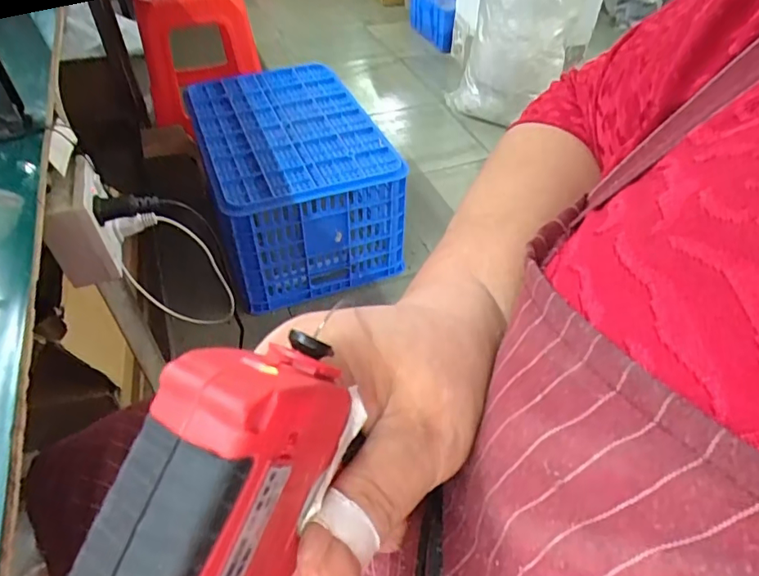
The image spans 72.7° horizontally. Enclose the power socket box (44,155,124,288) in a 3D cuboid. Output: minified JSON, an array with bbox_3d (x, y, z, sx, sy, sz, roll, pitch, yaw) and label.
[{"bbox_3d":[-0.274,-0.061,0.474,0.045,0.095,0.069,-20,47,-11],"label":"power socket box"}]

